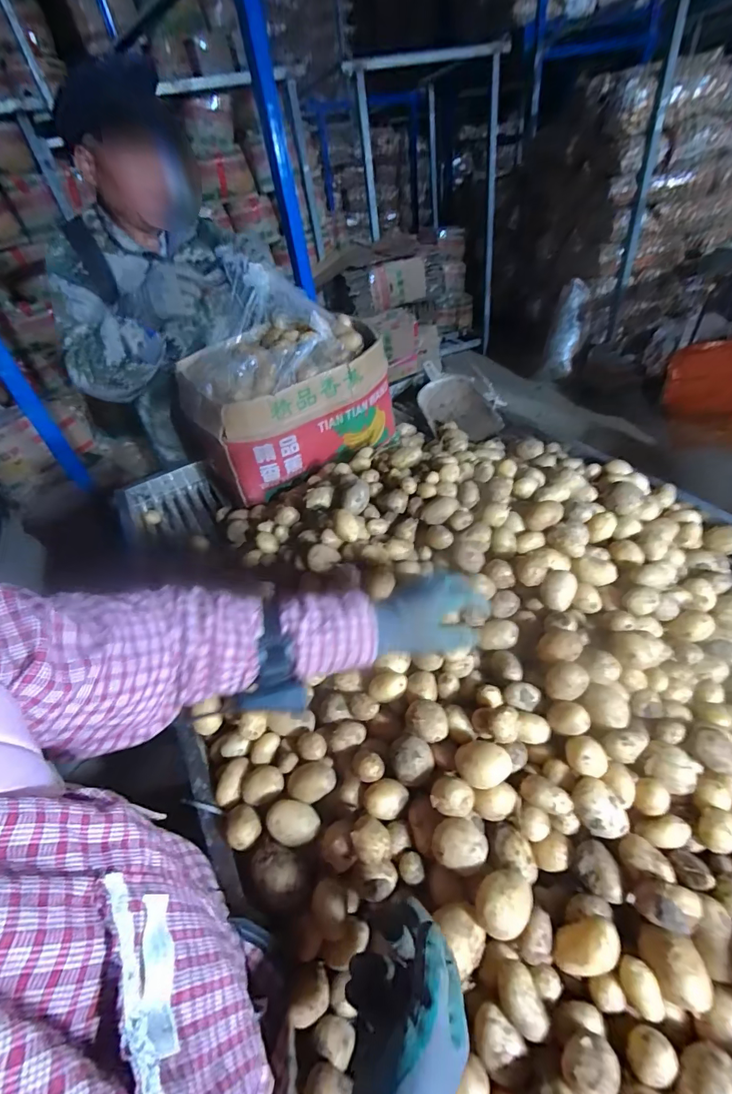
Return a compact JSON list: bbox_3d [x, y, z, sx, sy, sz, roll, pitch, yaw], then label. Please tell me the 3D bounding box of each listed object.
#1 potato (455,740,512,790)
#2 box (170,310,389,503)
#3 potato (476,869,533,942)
[{"bbox_3d":[0.135,0.255,0.498,0.060,0.045,0.045,4,44,15],"label":"potato"},{"bbox_3d":[-0.198,-0.361,1.027,0.418,0.257,0.385,-33,47,-24],"label":"box"},{"bbox_3d":[0.134,0.343,0.413,0.060,0.032,0.044,-35,47,-25],"label":"potato"}]

